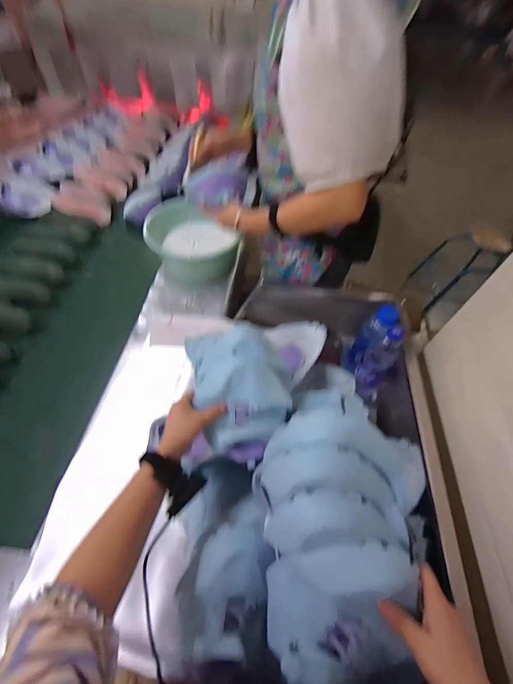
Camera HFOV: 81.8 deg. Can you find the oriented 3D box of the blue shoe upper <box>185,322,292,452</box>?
[{"bbox_3d":[-0.041,0.060,0.547,0.150,0.097,0.247,-10,57,-12],"label":"blue shoe upper"}]

